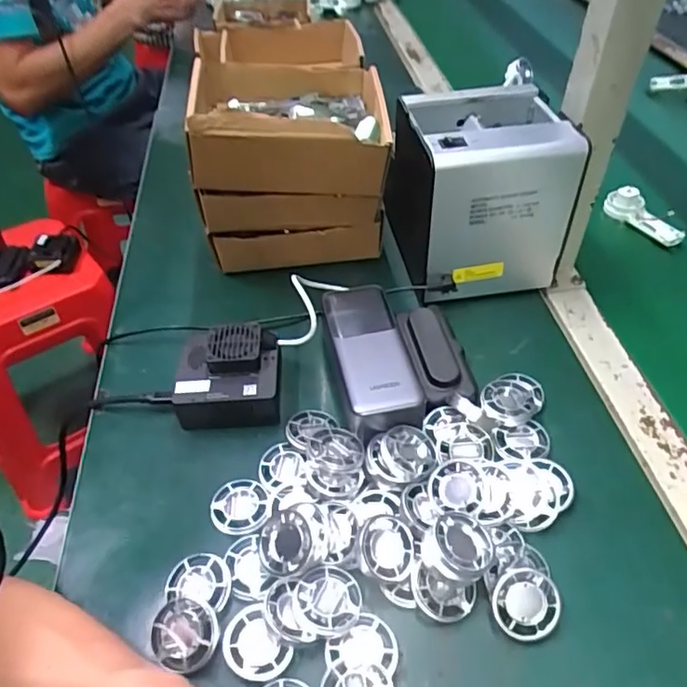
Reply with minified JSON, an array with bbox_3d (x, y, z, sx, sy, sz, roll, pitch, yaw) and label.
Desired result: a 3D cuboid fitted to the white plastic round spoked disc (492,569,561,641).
[{"bbox_3d":[0.106,0.151,0.332,0.037,0.004,0.038,-2,77,7],"label":"white plastic round spoked disc"}]

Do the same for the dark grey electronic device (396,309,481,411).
[{"bbox_3d":[0.075,0.010,0.472,0.045,0.029,0.108,-8,46,-7],"label":"dark grey electronic device"}]

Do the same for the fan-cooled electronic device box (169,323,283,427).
[{"bbox_3d":[-0.091,0.026,0.457,0.079,0.049,0.072,-4,45,0],"label":"fan-cooled electronic device box"}]

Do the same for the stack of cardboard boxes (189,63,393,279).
[{"bbox_3d":[-0.048,-0.175,0.564,0.172,0.157,0.160,-5,45,-1],"label":"stack of cardboard boxes"}]

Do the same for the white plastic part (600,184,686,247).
[{"bbox_3d":[0.332,-0.142,0.632,0.028,0.033,0.092,-26,51,-23],"label":"white plastic part"}]

